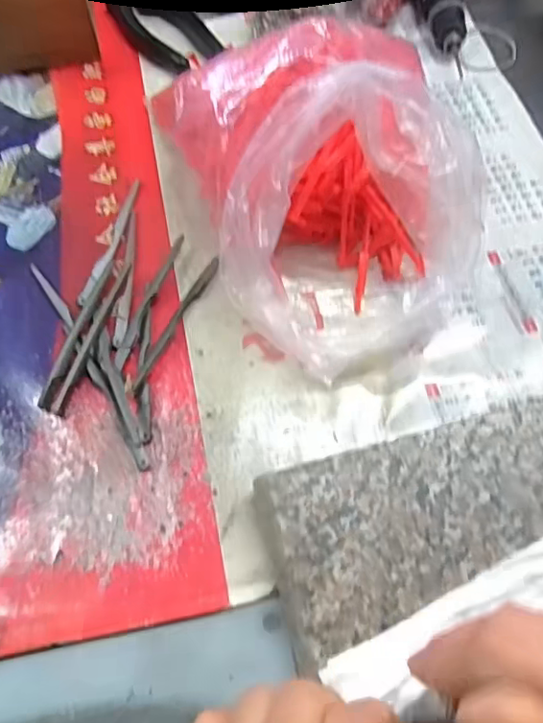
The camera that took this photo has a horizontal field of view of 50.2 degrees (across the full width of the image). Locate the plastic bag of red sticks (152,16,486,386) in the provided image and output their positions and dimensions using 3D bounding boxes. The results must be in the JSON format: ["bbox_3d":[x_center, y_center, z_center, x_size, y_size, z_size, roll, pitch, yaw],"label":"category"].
[{"bbox_3d":[0.032,-0.096,0.315,0.137,0.119,0.176,-20,64,-10],"label":"plastic bag of red sticks"}]

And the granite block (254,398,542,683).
[{"bbox_3d":[0.125,0.085,0.272,0.243,0.026,0.125,-13,63,-6],"label":"granite block"}]

